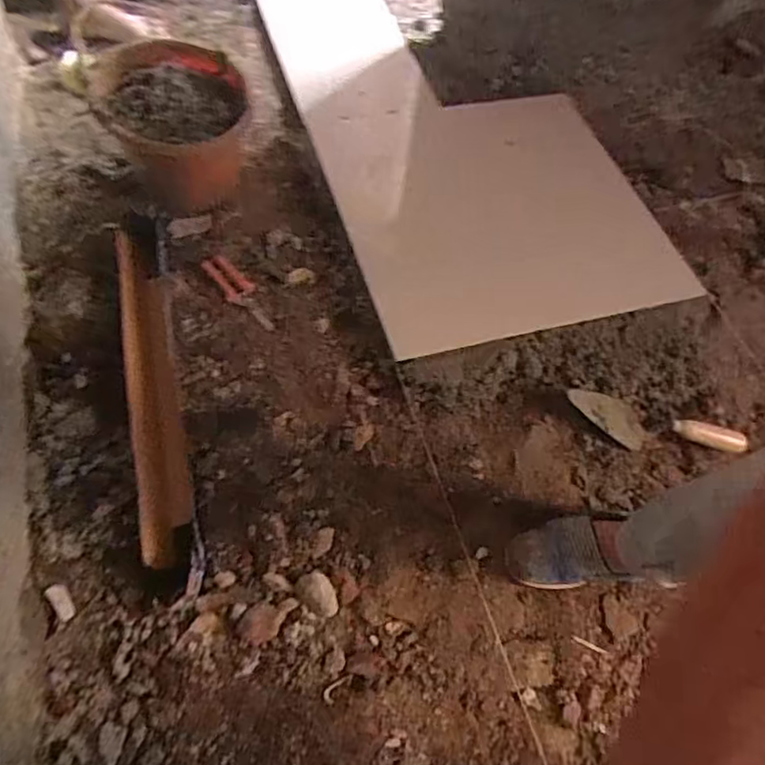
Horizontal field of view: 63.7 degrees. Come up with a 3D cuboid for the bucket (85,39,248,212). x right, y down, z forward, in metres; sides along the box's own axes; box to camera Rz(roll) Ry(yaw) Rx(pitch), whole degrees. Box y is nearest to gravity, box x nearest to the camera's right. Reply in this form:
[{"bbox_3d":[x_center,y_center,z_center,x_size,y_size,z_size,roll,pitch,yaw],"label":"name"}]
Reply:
[{"bbox_3d":[-0.375,-0.468,1.146,0.241,0.217,0.264,2,59,-4],"label":"bucket"}]

